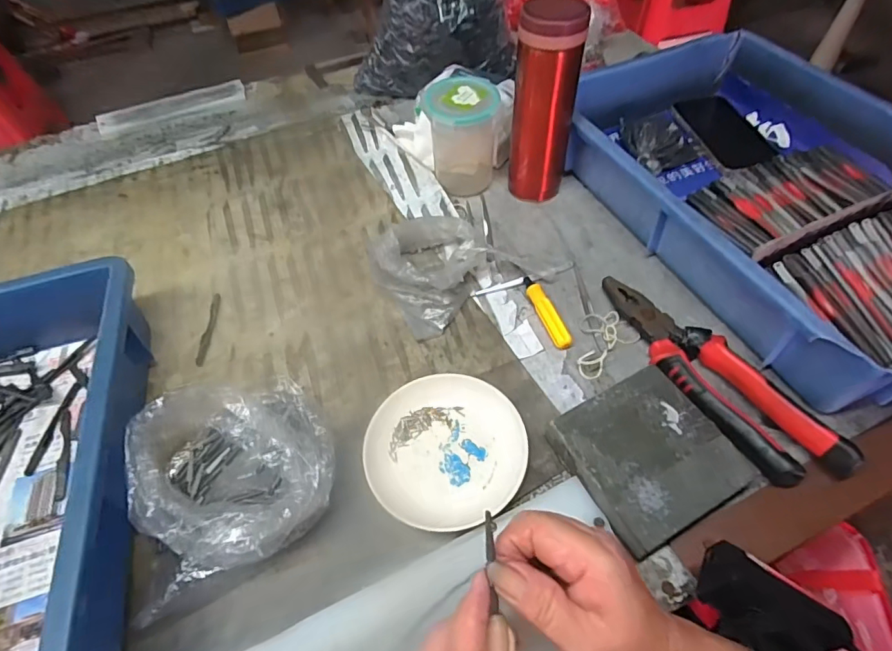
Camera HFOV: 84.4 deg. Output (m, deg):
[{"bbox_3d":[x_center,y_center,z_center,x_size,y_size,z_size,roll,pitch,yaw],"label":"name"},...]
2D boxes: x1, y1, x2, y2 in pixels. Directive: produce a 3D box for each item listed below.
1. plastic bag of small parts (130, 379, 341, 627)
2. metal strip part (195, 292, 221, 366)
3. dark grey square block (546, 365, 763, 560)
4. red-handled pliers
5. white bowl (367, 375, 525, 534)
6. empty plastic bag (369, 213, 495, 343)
[{"bbox_3d":[-0.148,0.102,0.348,0.130,0.062,0.138,-20,56,-12],"label":"plastic bag of small parts"},{"bbox_3d":[-0.224,0.002,0.462,0.009,0.004,0.083,-3,54,-1],"label":"metal strip part"},{"bbox_3d":[0.145,0.092,0.354,0.108,0.021,0.103,-24,57,-16],"label":"dark grey square block"},{"bbox_3d":[0.209,0.033,0.397,0.055,0.025,0.220,-26,57,-17],"label":"red-handled pliers"},{"bbox_3d":[-0.001,0.094,0.373,0.116,0.027,0.112,0,54,1],"label":"white bowl"},{"bbox_3d":[-0.012,-0.061,0.475,0.116,0.045,0.138,-15,55,-8],"label":"empty plastic bag"}]

